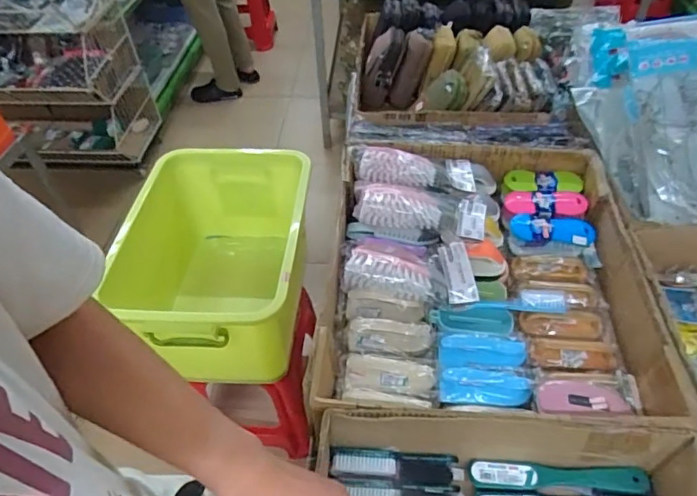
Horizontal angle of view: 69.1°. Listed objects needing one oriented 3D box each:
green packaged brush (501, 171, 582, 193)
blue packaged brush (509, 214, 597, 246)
[{"bbox_3d":[0.388,-0.132,1.008,0.143,0.028,0.049,8,48,10],"label":"green packaged brush"},{"bbox_3d":[0.374,-0.032,0.931,0.143,0.029,0.057,8,48,10],"label":"blue packaged brush"}]

